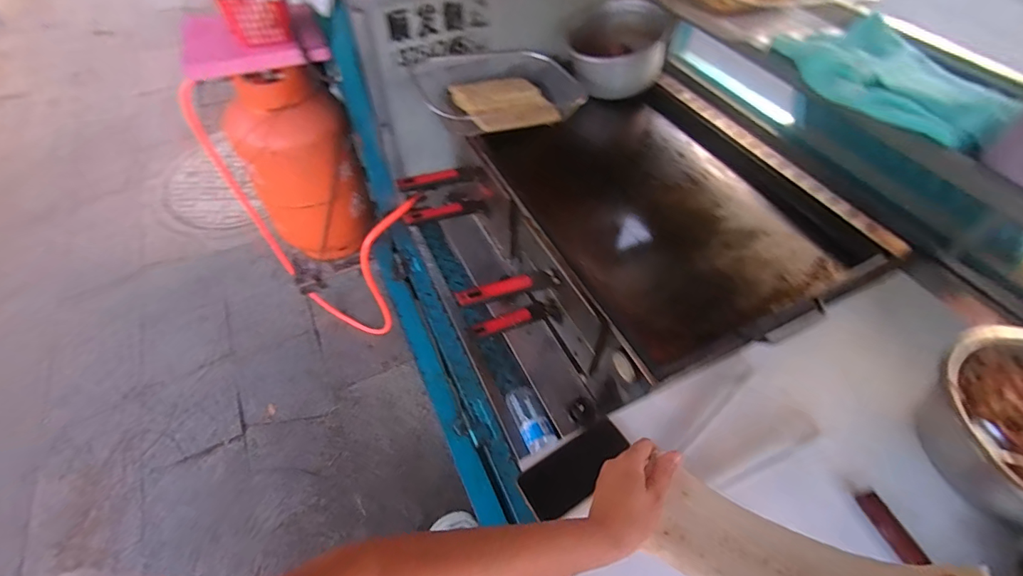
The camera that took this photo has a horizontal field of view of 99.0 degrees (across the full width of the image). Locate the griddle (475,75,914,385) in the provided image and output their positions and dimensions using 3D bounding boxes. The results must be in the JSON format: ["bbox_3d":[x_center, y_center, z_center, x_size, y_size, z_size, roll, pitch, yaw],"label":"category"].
[{"bbox_3d":[0.301,-0.191,0.867,0.535,0.031,0.659,-22,58,-15],"label":"griddle"}]

